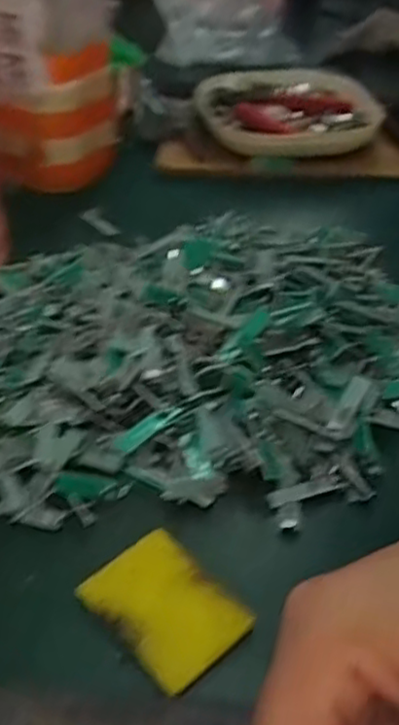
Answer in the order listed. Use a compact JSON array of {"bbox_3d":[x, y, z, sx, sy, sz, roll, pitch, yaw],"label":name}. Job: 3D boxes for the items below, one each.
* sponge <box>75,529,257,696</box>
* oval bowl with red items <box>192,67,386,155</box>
[{"bbox_3d":[-0.012,0.091,0.271,0.042,0.004,0.057,-31,49,-32],"label":"sponge"},{"bbox_3d":[0.072,-0.205,0.598,0.153,0.034,0.135,3,40,3],"label":"oval bowl with red items"}]

